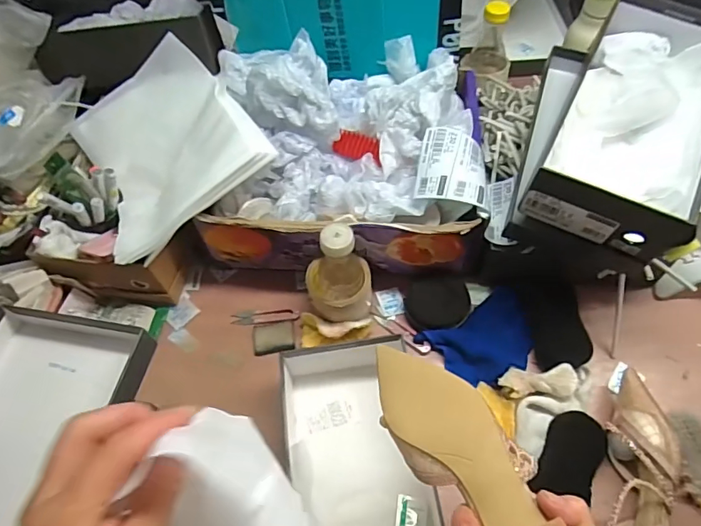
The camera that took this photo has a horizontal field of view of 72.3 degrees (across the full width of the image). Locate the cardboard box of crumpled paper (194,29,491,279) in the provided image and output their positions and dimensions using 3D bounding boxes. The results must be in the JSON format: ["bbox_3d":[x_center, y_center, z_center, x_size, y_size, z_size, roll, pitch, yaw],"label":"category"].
[{"bbox_3d":[-0.011,-0.153,0.713,0.388,0.189,0.292,2,59,5],"label":"cardboard box of crumpled paper"}]

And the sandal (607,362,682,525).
[{"bbox_3d":[0.334,0.233,0.536,0.086,0.067,0.253,11,60,10],"label":"sandal"}]

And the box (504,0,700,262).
[{"bbox_3d":[0.326,-0.175,0.567,0.189,0.107,0.305,19,61,15],"label":"box"}]

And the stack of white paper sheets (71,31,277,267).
[{"bbox_3d":[-0.270,-0.170,0.696,0.241,0.069,0.310,-41,57,7],"label":"stack of white paper sheets"}]

